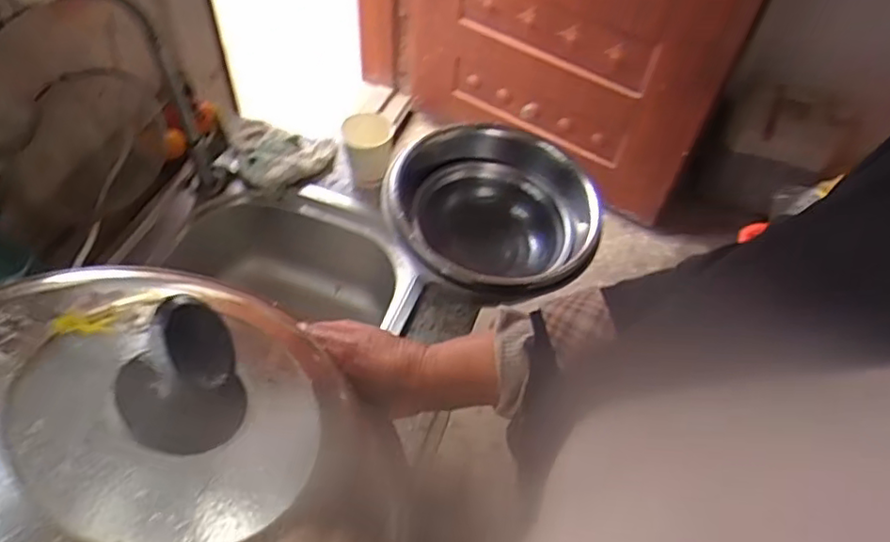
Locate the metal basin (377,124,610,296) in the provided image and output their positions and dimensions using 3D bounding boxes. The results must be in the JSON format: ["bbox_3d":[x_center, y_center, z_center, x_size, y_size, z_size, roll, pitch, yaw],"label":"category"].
[{"bbox_3d":[0.063,-0.064,0.810,0.252,0.118,0.250,2,53,-3],"label":"metal basin"}]

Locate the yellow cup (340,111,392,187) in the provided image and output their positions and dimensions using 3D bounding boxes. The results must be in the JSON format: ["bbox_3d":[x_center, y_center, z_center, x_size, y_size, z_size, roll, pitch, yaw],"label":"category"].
[{"bbox_3d":[-0.109,-0.170,0.908,0.068,0.094,0.062,2,53,-3],"label":"yellow cup"}]

